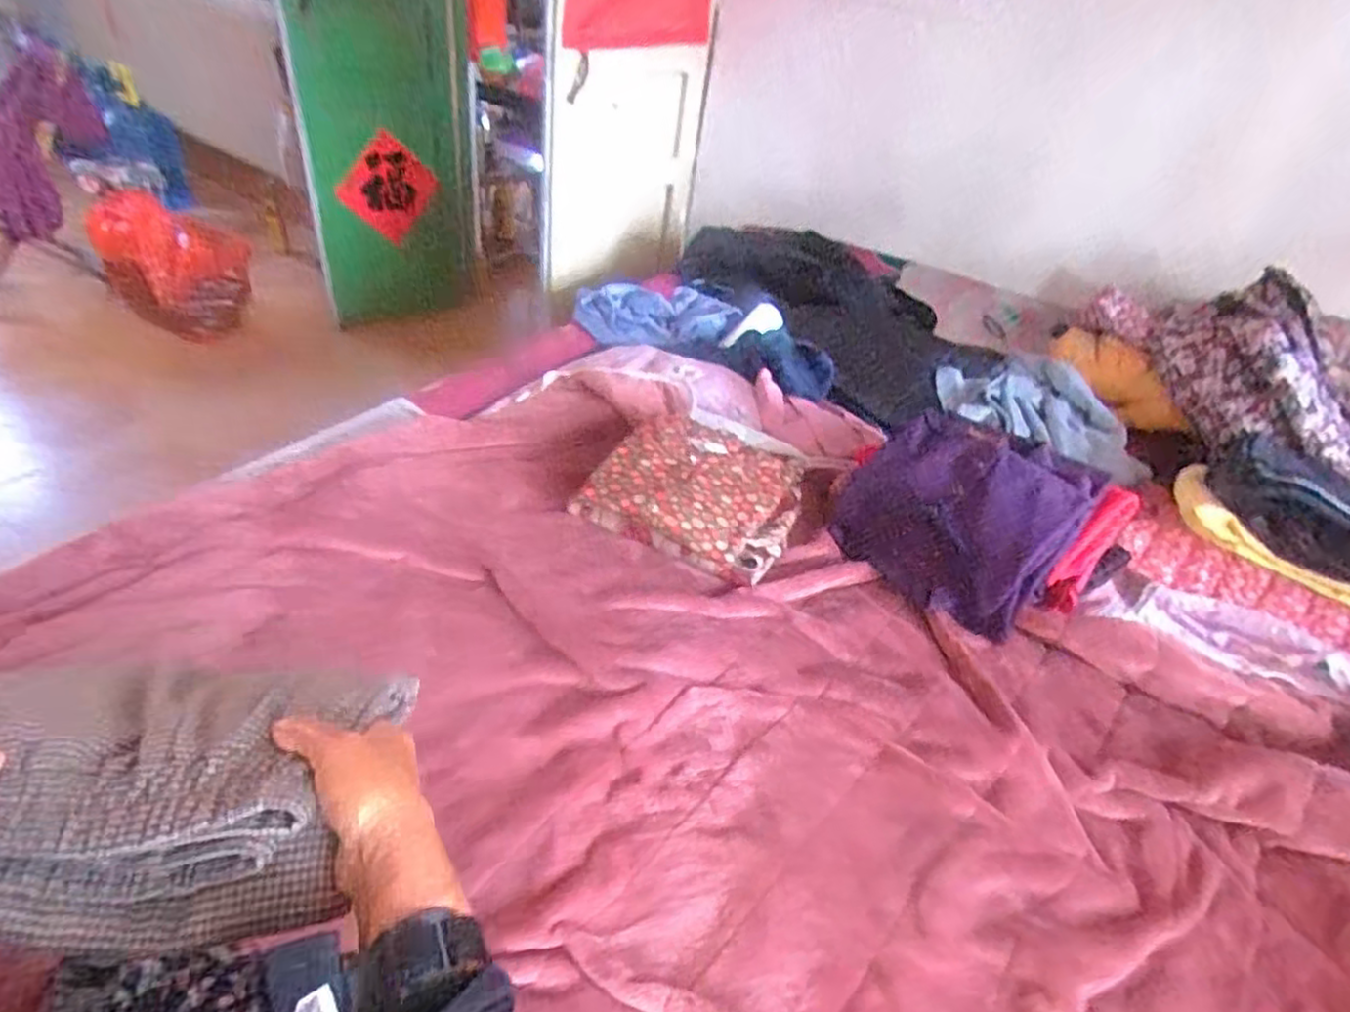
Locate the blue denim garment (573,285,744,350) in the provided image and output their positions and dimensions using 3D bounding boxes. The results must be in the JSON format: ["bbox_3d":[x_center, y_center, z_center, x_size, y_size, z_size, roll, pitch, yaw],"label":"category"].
[{"bbox_3d":[-0.047,-0.389,1.464,0.291,0.087,0.189,-5,47,-22],"label":"blue denim garment"}]

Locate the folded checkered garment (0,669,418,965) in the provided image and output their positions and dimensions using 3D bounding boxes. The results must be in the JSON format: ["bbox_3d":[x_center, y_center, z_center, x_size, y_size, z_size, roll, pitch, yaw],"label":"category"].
[{"bbox_3d":[-0.287,0.150,0.402,0.210,0.079,0.173,3,41,-6],"label":"folded checkered garment"}]

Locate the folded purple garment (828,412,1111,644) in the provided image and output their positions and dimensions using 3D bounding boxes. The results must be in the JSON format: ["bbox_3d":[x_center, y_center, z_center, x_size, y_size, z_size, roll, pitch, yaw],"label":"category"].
[{"bbox_3d":[0.380,0.009,0.958,0.274,0.145,0.231,41,48,23],"label":"folded purple garment"}]

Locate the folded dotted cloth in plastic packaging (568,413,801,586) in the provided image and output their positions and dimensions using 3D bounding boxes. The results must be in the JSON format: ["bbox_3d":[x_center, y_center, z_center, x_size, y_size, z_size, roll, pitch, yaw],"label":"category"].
[{"bbox_3d":[0.035,-0.030,1.000,0.283,0.077,0.251,25,44,18],"label":"folded dotted cloth in plastic packaging"}]

